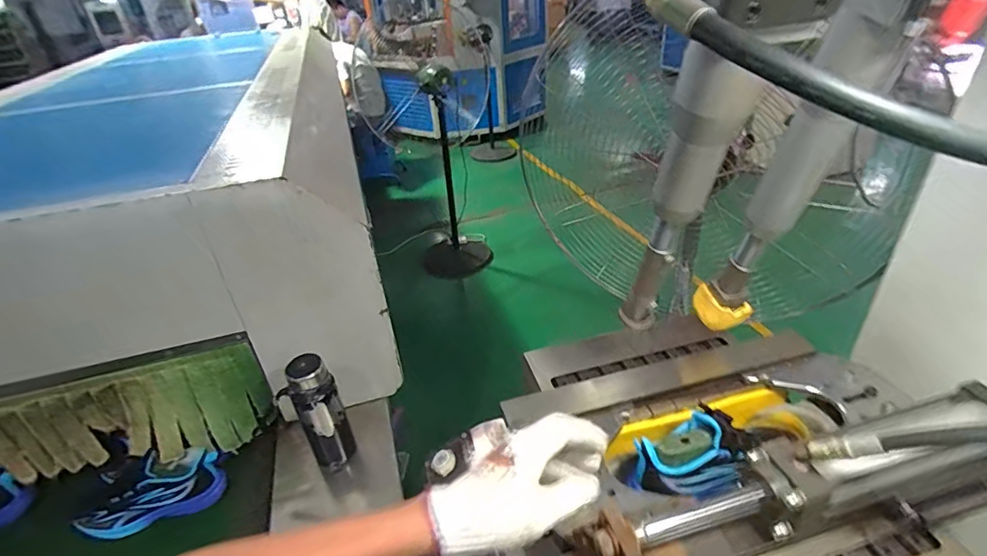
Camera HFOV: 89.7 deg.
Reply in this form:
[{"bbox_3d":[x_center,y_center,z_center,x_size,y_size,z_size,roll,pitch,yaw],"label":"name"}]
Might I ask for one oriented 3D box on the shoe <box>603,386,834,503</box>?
[{"bbox_3d":[0.320,0.209,0.699,0.315,0.106,0.117,-15,35,-16],"label":"shoe"}]

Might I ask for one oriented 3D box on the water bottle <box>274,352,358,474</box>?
[{"bbox_3d":[-0.339,0.265,0.948,0.083,0.244,0.091,21,41,33],"label":"water bottle"}]

